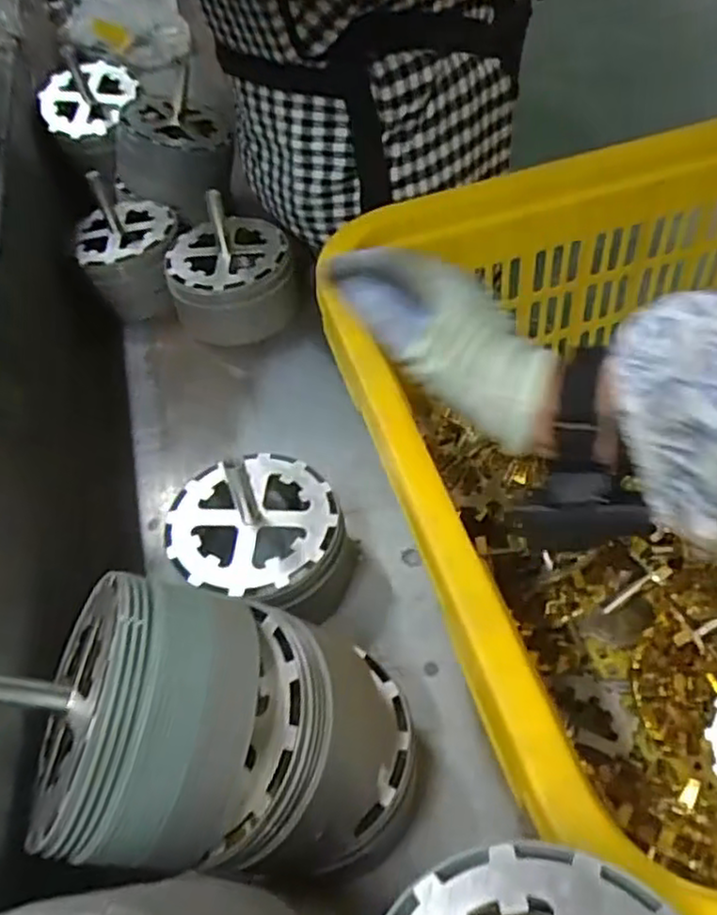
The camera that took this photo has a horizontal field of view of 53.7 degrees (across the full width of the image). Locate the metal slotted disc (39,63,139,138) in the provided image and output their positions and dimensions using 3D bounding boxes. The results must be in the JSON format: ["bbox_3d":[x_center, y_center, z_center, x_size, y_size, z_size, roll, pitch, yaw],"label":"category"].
[{"bbox_3d":[-0.342,-0.452,0.890,0.116,0.020,0.113,0,71,1],"label":"metal slotted disc"}]

